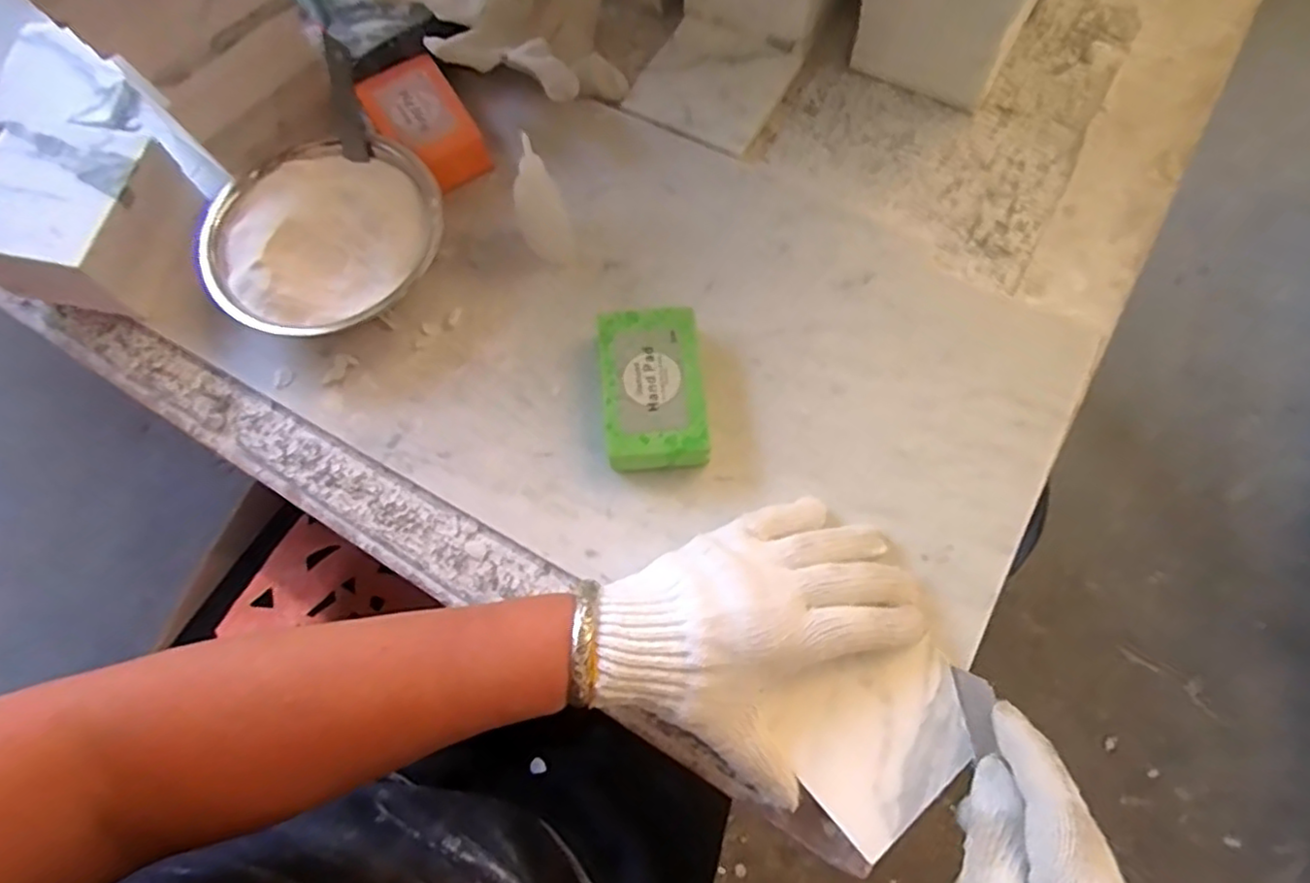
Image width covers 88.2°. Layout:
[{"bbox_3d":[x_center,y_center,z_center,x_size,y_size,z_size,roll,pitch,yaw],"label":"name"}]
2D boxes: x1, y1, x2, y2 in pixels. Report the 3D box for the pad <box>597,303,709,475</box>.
[{"bbox_3d":[-0.002,-0.031,0.405,0.057,0.034,0.094,-7,73,-1],"label":"pad"}]

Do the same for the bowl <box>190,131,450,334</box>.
[{"bbox_3d":[-0.215,-0.132,0.443,0.146,0.047,0.142,0,73,1],"label":"bowl"}]

